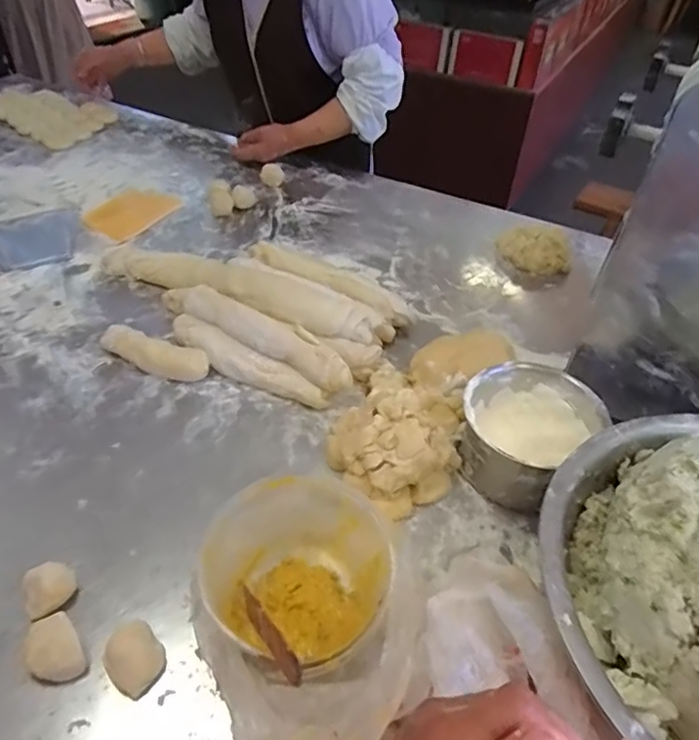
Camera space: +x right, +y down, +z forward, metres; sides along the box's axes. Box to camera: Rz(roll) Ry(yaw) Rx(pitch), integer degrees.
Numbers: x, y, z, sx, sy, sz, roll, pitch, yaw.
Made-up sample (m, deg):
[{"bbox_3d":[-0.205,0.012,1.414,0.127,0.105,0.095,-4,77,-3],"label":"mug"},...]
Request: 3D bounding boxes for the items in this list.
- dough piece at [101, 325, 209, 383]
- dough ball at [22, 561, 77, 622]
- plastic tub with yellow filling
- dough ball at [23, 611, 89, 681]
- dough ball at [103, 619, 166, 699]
[{"bbox_3d":[-0.259,-0.020,0.758,0.153,0.040,0.037,15,44,12],"label":"dough piece"},{"bbox_3d":[-0.277,0.204,0.530,0.045,0.038,0.038,-26,51,-28],"label":"dough ball"},{"bbox_3d":[-0.039,0.183,0.523,0.163,0.092,0.160,2,43,-2],"label":"plastic tub with yellow filling"},{"bbox_3d":[-0.251,0.238,0.491,0.039,0.032,0.054,-23,49,-26],"label":"dough ball"},{"bbox_3d":[-0.184,0.247,0.493,0.050,0.023,0.043,36,51,29],"label":"dough ball"}]

